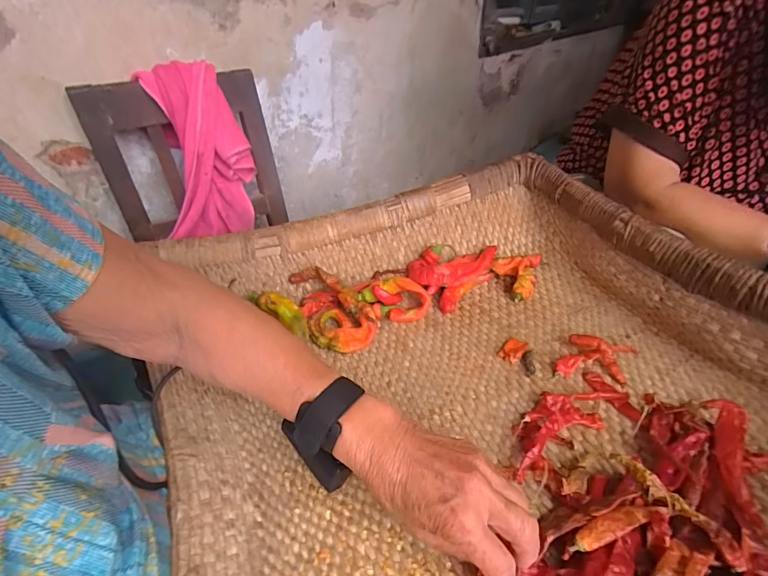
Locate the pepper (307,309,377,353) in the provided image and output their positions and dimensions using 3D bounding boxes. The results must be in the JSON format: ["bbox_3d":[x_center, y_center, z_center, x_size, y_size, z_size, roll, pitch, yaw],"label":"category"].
[{"bbox_3d":[-0.051,0.055,0.471,0.079,0.029,0.053,-4,38,-5],"label":"pepper"}]

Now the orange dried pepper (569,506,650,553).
[{"bbox_3d":[0.162,0.175,0.279,0.066,0.018,0.015,-12,40,-14],"label":"orange dried pepper"}]

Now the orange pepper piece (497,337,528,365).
[{"bbox_3d":[0.152,0.072,0.455,0.025,0.004,0.039,17,44,39],"label":"orange pepper piece"}]

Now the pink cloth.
[{"bbox_3d":[-0.280,-0.198,0.606,0.136,0.250,0.074,-21,43,-24],"label":"pink cloth"}]

